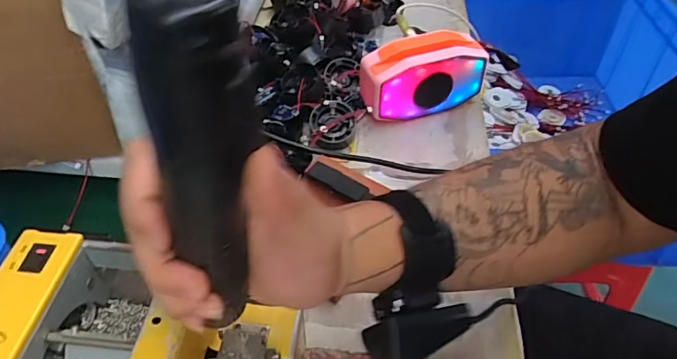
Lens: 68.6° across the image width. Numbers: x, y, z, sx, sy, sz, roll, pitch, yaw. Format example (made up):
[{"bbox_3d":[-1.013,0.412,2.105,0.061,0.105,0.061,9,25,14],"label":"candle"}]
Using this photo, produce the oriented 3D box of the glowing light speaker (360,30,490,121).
[{"bbox_3d":[0.101,-0.125,0.597,0.146,0.082,0.056,-12,48,-12],"label":"glowing light speaker"}]

